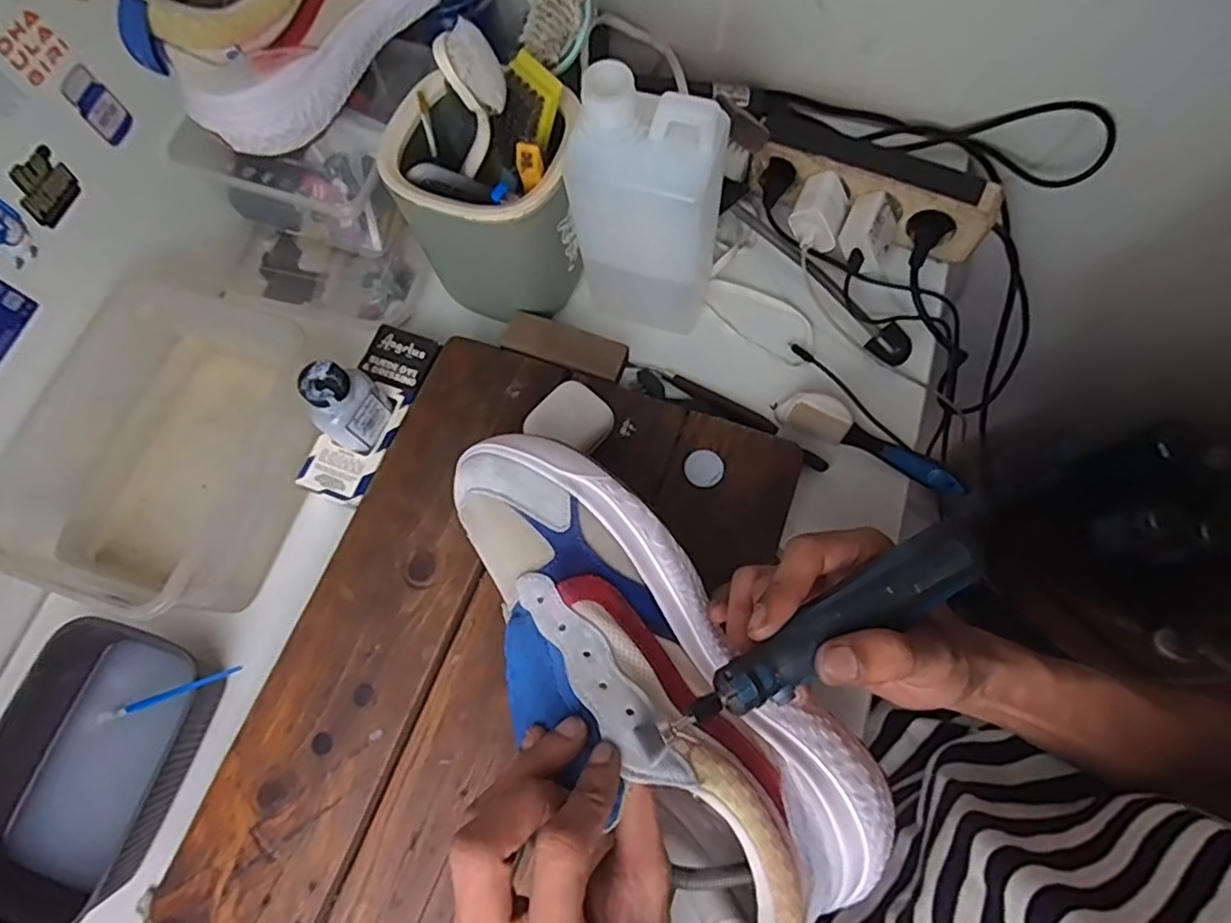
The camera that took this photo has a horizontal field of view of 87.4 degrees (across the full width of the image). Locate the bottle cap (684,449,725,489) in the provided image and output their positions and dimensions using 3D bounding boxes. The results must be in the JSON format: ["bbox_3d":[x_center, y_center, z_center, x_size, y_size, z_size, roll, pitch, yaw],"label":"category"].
[{"bbox_3d":[0.062,0.005,0.451,0.027,0.004,0.027,-1,71,2],"label":"bottle cap"}]

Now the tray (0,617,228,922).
[{"bbox_3d":[-0.339,0.196,0.422,0.107,0.063,0.161,13,72,6],"label":"tray"}]

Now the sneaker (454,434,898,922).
[{"bbox_3d":[0.016,0.101,0.317,0.109,0.086,0.281,-37,79,-10],"label":"sneaker"}]

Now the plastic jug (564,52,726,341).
[{"bbox_3d":[0.023,-0.167,0.441,0.090,0.203,0.067,12,72,6],"label":"plastic jug"}]

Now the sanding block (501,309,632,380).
[{"bbox_3d":[-0.039,-0.089,0.487,0.096,0.013,0.032,20,73,8],"label":"sanding block"}]

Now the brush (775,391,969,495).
[{"bbox_3d":[0.192,-0.015,0.482,0.141,0.025,0.025,27,74,10],"label":"brush"}]

